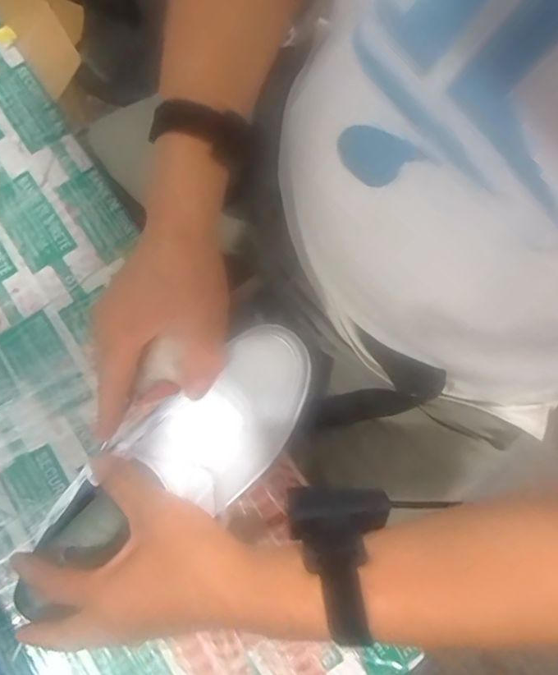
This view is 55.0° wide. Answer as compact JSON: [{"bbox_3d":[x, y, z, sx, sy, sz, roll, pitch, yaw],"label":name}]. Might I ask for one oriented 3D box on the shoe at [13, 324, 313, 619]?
[{"bbox_3d":[-0.075,0.097,0.443,0.289,0.082,0.098,-36,79,-29],"label":"shoe"}]

